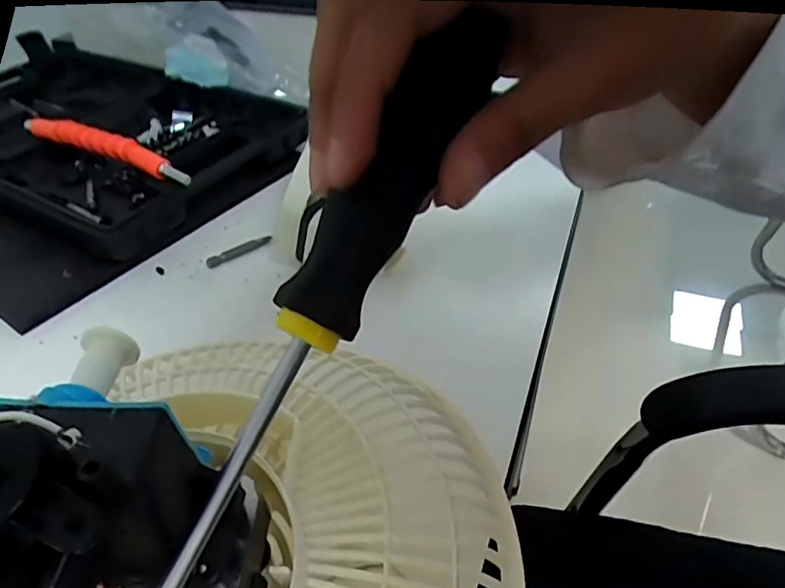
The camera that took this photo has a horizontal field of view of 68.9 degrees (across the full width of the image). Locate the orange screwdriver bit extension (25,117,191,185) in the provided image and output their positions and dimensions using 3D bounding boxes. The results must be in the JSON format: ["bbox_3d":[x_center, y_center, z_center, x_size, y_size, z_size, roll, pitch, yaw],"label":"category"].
[{"bbox_3d":[-0.212,-0.110,0.419,0.170,0.017,0.013,18,45,21],"label":"orange screwdriver bit extension"}]

